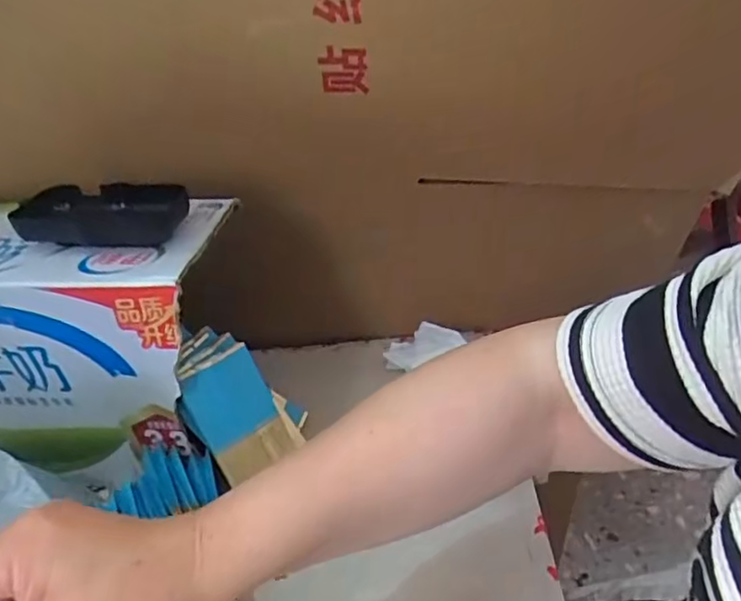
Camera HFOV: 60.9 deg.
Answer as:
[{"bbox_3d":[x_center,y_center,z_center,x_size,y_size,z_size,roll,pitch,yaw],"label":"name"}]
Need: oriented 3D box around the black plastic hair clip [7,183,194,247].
[{"bbox_3d":[-0.177,-0.056,0.422,0.105,0.030,0.047,-3,33,2],"label":"black plastic hair clip"}]

